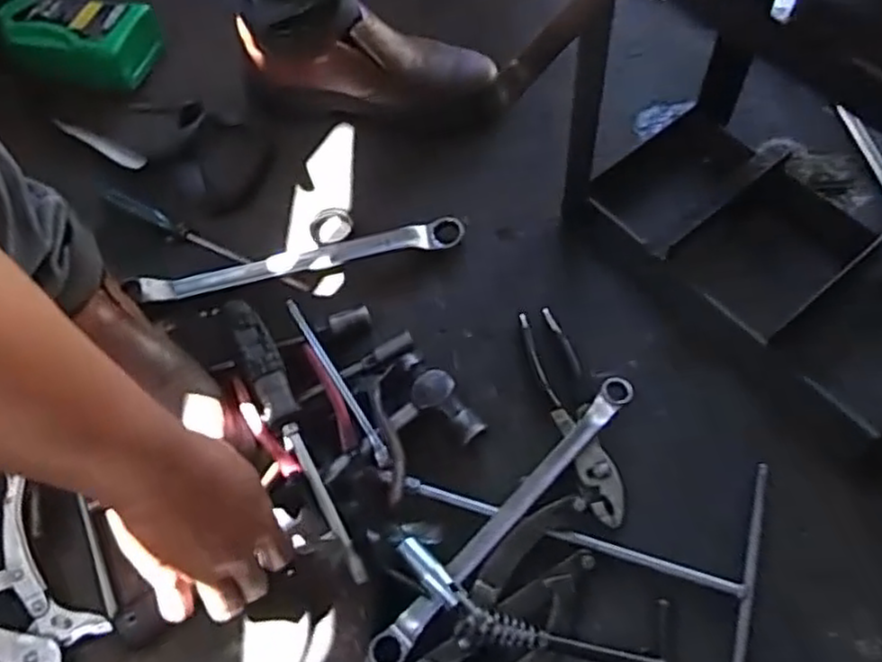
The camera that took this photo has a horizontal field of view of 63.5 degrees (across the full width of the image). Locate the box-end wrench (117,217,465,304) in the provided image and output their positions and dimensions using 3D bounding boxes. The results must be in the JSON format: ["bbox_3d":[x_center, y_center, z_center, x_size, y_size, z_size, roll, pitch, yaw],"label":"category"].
[{"bbox_3d":[-0.138,-0.067,0.681,0.317,0.022,0.031,-10,59,-2],"label":"box-end wrench"}]

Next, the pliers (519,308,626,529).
[{"bbox_3d":[0.110,0.064,0.587,0.039,0.012,0.194,-15,60,-4],"label":"pliers"}]

